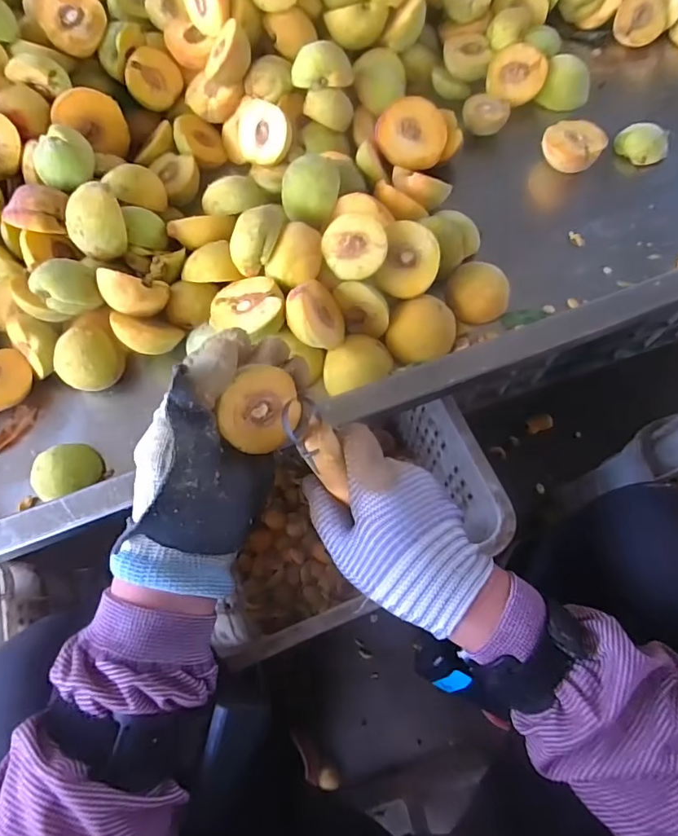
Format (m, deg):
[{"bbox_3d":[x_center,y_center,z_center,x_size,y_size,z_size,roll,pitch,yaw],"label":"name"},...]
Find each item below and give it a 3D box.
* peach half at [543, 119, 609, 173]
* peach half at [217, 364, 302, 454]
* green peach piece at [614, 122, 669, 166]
[{"bbox_3d":[0.250,-0.290,0.527,0.055,0.026,0.058,-33,71,-10],"label":"peach half"},{"bbox_3d":[-0.053,-0.006,0.315,0.046,0.048,0.027,-53,32,-14],"label":"peach half"},{"bbox_3d":[0.327,-0.296,0.529,0.053,0.022,0.035,31,73,13],"label":"green peach piece"}]

